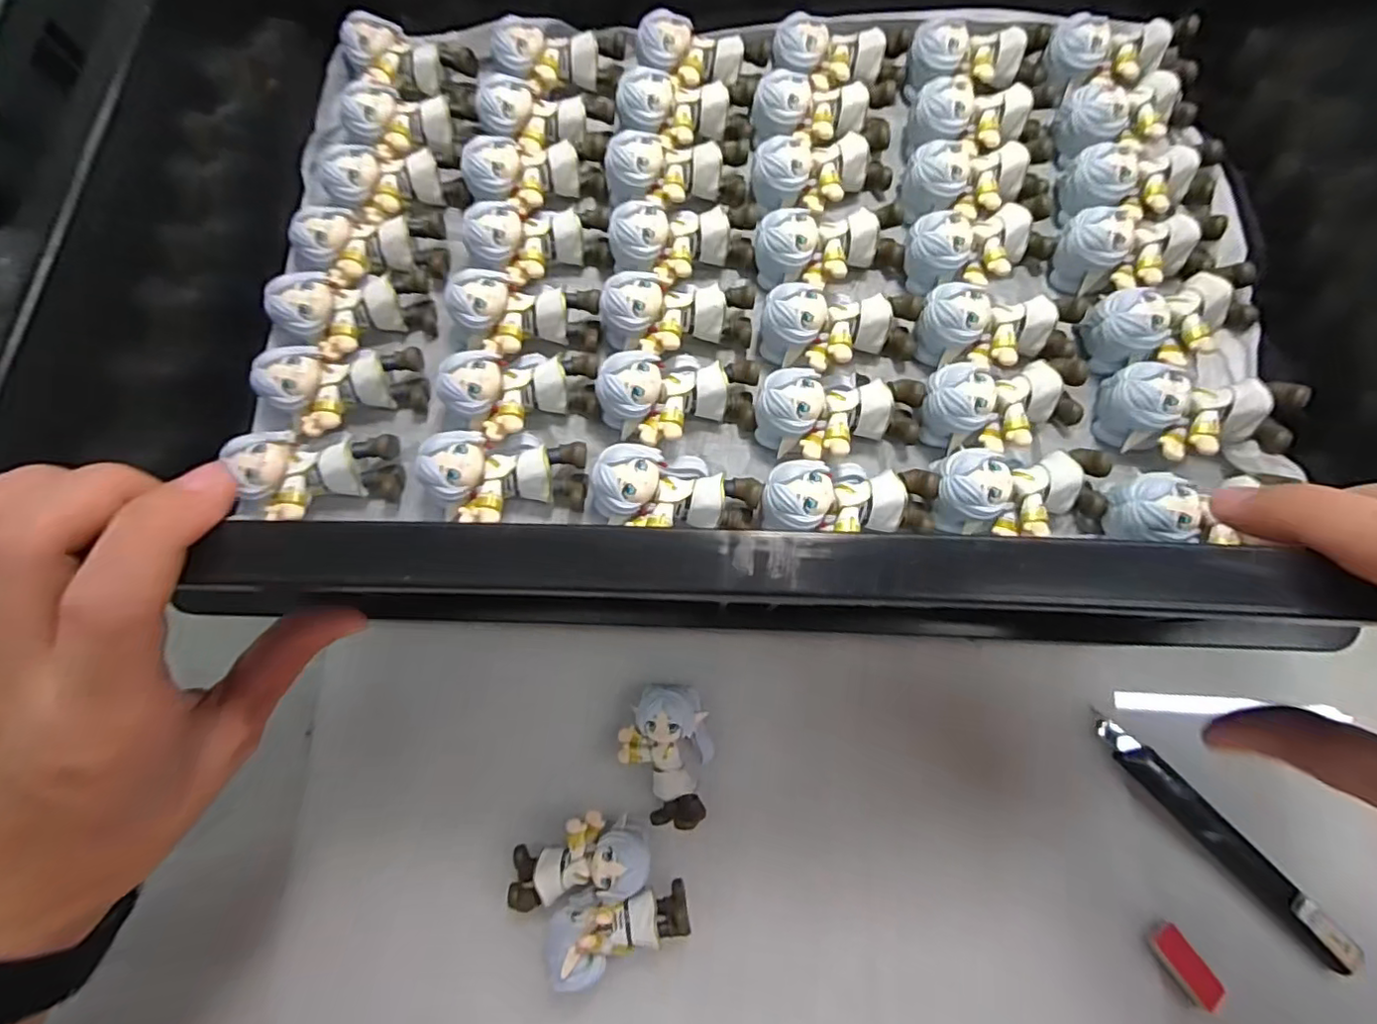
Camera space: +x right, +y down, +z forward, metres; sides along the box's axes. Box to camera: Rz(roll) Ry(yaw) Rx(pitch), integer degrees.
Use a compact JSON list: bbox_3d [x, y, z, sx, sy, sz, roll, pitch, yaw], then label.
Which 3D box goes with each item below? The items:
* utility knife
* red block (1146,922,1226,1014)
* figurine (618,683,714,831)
[{"bbox_3d":[0.246,0.149,0.271,0.016,0.007,0.133,-41,77,-9],"label":"utility knife"},{"bbox_3d":[0.222,0.202,0.260,0.015,0.004,0.034,-35,76,-7],"label":"red block"},{"bbox_3d":[-0.010,0.115,0.279,0.041,0.025,0.062,-6,75,0],"label":"figurine"}]

